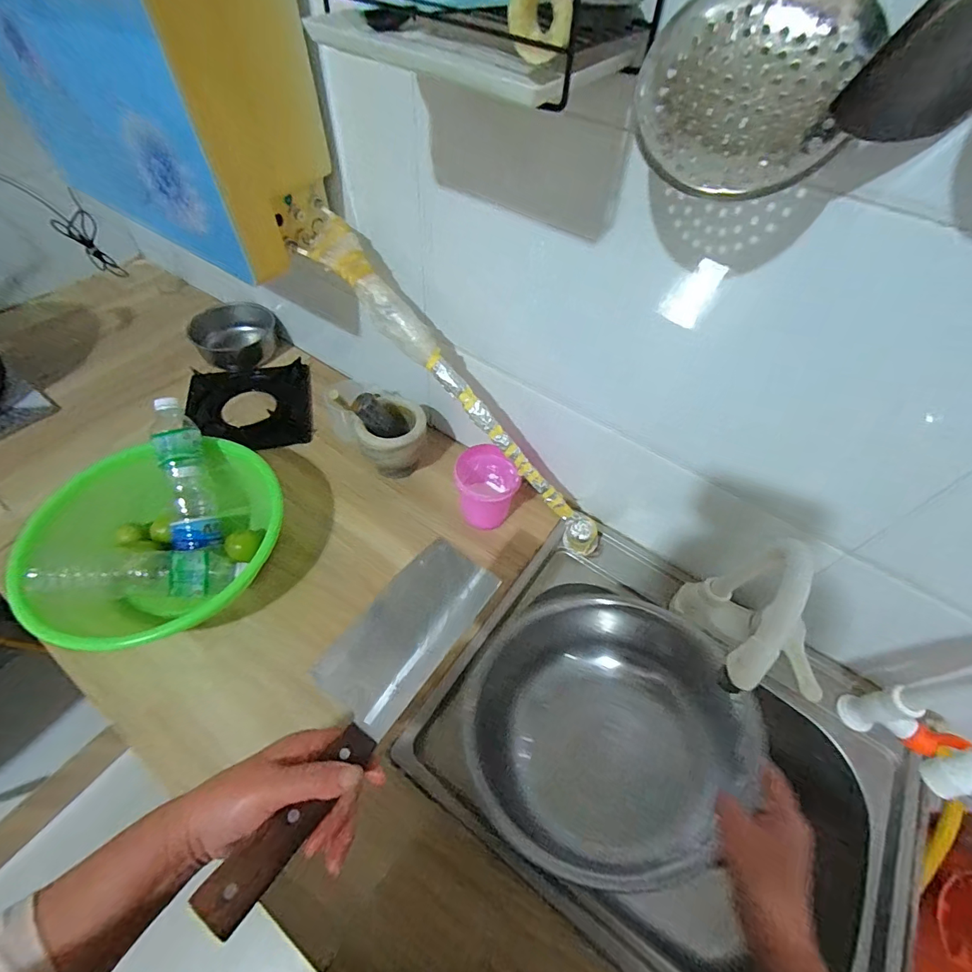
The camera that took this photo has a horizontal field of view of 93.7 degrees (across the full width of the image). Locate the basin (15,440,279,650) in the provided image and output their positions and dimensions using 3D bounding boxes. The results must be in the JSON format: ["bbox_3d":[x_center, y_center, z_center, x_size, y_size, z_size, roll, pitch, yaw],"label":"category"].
[{"bbox_3d":[-0.413,0.076,0.601,0.293,0.104,0.273,-33,63,-24],"label":"basin"}]

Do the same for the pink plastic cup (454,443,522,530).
[{"bbox_3d":[-0.002,0.000,0.693,0.087,0.100,0.100,-8,56,-9],"label":"pink plastic cup"}]

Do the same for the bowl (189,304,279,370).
[{"bbox_3d":[-0.498,-0.302,0.911,0.152,0.055,0.163,2,55,-3],"label":"bowl"}]

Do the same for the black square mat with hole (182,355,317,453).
[{"bbox_3d":[-0.423,-0.147,0.820,0.211,0.017,0.201,-6,55,-8],"label":"black square mat with hole"}]

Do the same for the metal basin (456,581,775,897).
[{"bbox_3d":[0.113,0.259,0.492,0.270,0.069,0.284,-7,67,18],"label":"metal basin"}]

